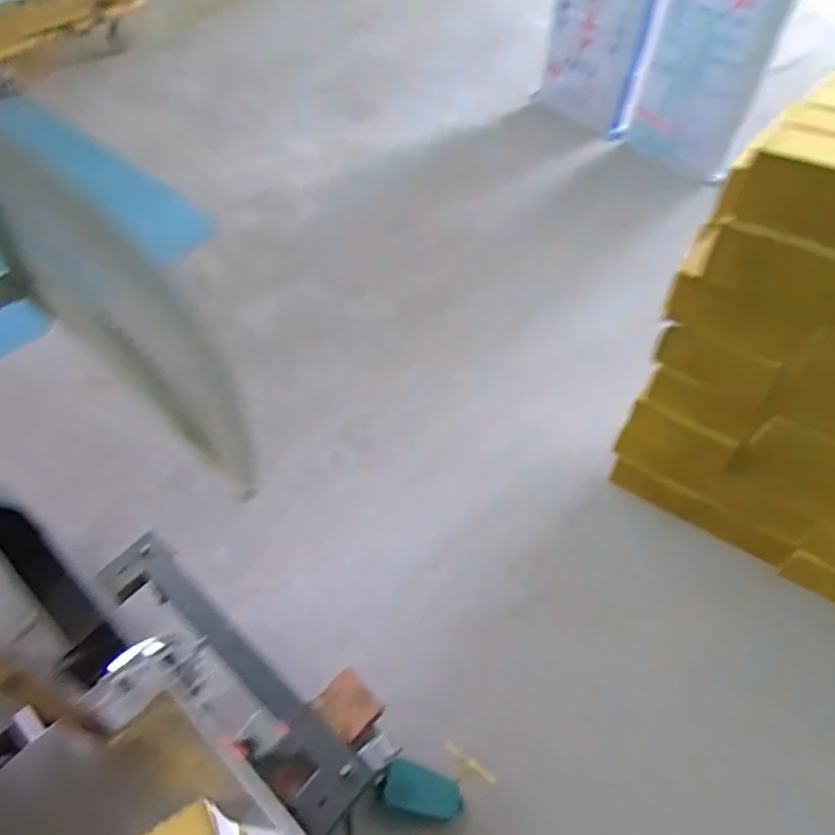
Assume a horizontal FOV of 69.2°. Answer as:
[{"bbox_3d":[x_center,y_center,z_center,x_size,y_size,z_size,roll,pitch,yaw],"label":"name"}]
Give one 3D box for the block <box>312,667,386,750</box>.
[{"bbox_3d":[-0.121,0.525,1.097,0.107,0.038,0.092,33,60,24],"label":"block"}]

